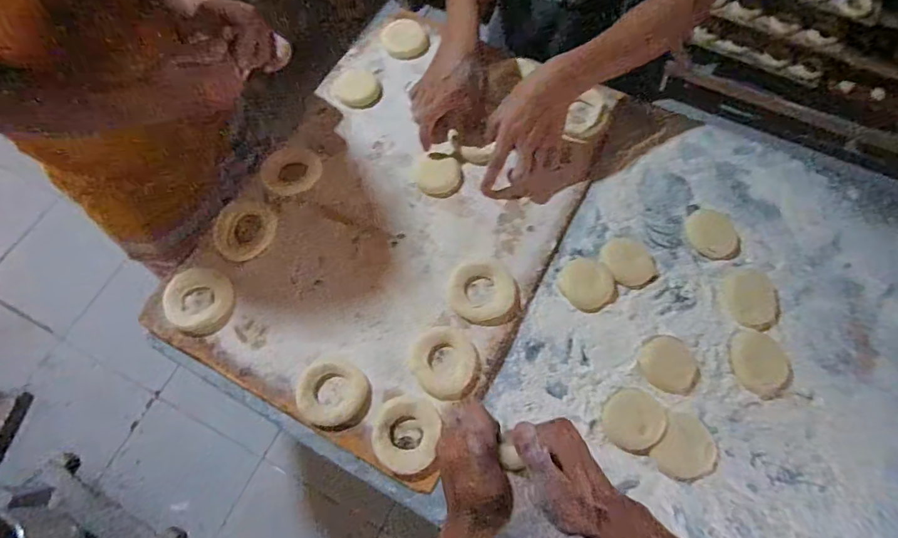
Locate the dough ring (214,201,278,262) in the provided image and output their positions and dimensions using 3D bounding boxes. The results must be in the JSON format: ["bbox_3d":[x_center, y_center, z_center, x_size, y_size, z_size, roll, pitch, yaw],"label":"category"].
[{"bbox_3d":[-0.269,-0.053,0.621,0.077,0.011,0.083,0,68,1],"label":"dough ring"}]

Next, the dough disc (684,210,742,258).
[{"bbox_3d":[0.336,-0.046,0.604,0.057,0.006,0.066,-22,70,-8],"label":"dough disc"}]

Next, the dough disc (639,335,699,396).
[{"bbox_3d":[0.253,0.108,0.541,0.067,0.005,0.060,27,71,11],"label":"dough disc"}]

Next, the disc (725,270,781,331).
[{"bbox_3d":[0.365,0.037,0.567,0.057,0.007,0.071,-7,68,-2],"label":"disc"}]

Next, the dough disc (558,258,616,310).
[{"bbox_3d":[0.172,0.017,0.587,0.059,0.009,0.065,-42,74,-14],"label":"dough disc"}]

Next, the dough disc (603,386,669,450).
[{"bbox_3d":[0.205,0.166,0.523,0.066,0.009,0.061,0,68,1],"label":"dough disc"}]

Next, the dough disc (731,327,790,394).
[{"bbox_3d":[0.351,0.104,0.535,0.058,0.009,0.070,-18,69,-6],"label":"dough disc"}]

